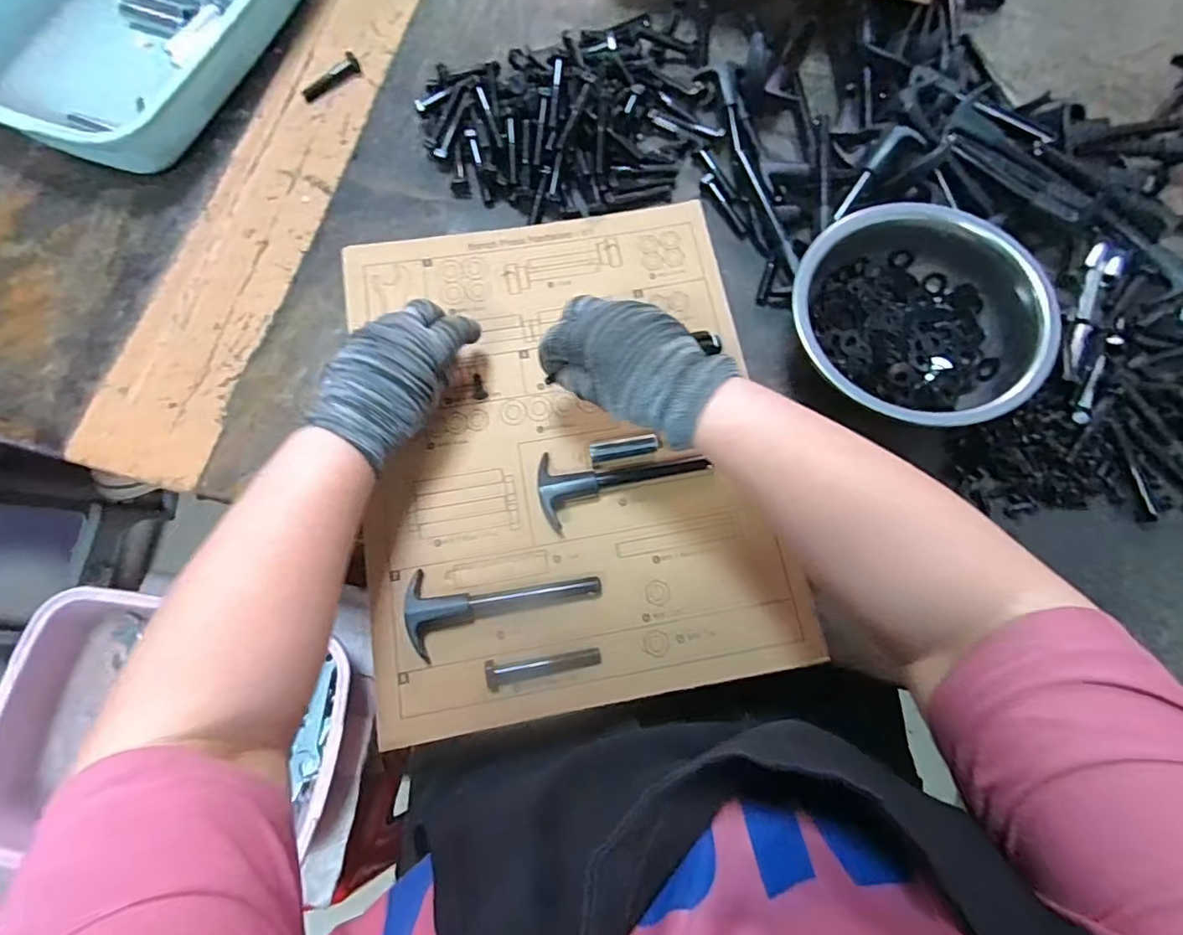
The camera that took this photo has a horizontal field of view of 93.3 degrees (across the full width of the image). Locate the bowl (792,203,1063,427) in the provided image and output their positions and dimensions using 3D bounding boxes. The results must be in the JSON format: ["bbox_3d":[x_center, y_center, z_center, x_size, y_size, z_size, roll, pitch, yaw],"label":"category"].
[{"bbox_3d":[0.233,-0.107,0.413,0.166,0.065,0.163,0,74,-1],"label":"bowl"}]

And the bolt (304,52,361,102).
[{"bbox_3d":[-0.240,-0.358,0.511,0.058,0.011,0.017,-38,78,-10],"label":"bolt"}]

